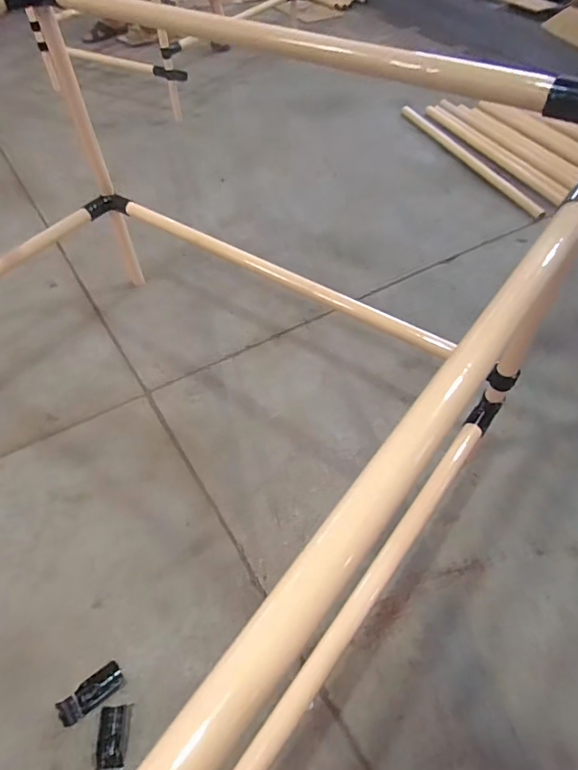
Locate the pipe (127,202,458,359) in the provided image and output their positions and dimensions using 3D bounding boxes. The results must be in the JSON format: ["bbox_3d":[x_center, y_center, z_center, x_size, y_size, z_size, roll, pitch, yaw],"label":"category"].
[{"bbox_3d":[-0.034,-0.200,0.821,0.667,0.030,0.030,26,55,21],"label":"pipe"}]

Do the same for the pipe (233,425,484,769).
[{"bbox_3d":[0.092,0.237,0.542,0.027,0.028,0.551,32,61,23],"label":"pipe"}]

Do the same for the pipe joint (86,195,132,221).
[{"bbox_3d":[-0.371,-0.367,0.973,0.090,0.039,0.050,-1,50,-1],"label":"pipe joint"}]

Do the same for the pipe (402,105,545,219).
[{"bbox_3d":[0.577,-0.777,1.579,0.029,0.029,0.800,-13,52,-12],"label":"pipe"}]

